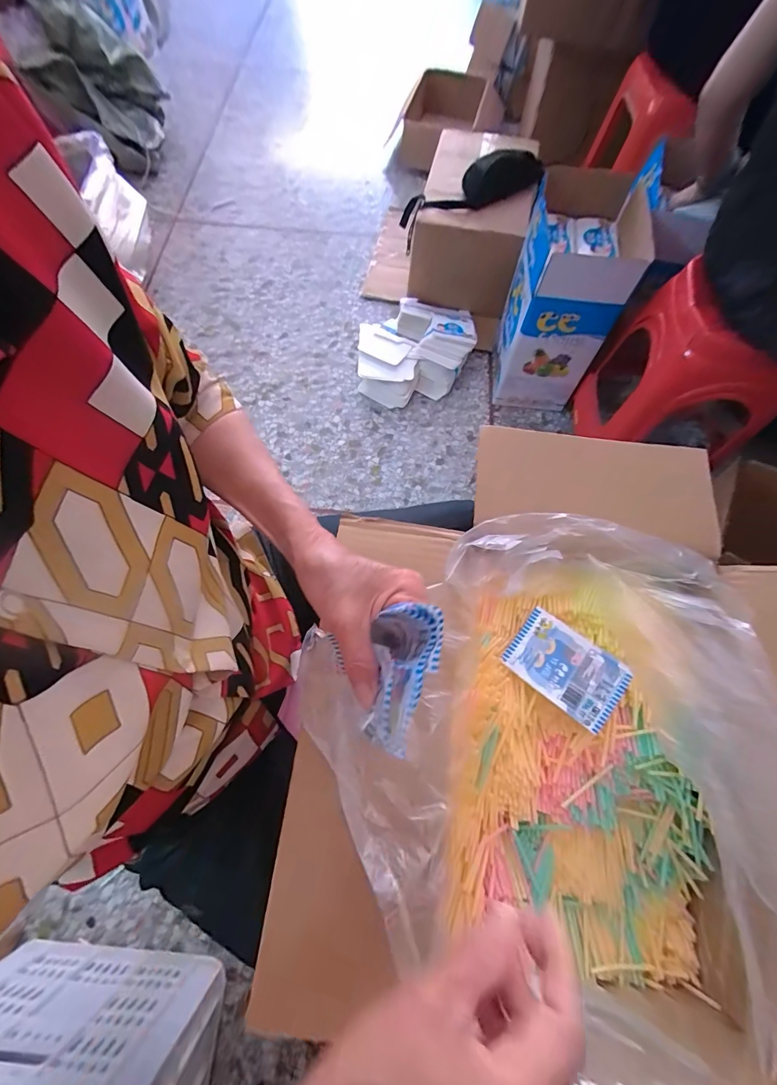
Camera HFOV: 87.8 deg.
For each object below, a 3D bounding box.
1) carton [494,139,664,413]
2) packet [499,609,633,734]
[{"bbox_3d":[0.476,-0.678,1.136,0.262,0.456,0.369,11,69,4],"label":"carton"},{"bbox_3d":[0.171,0.119,0.389,0.103,0.009,0.069,38,73,14],"label":"packet"}]

